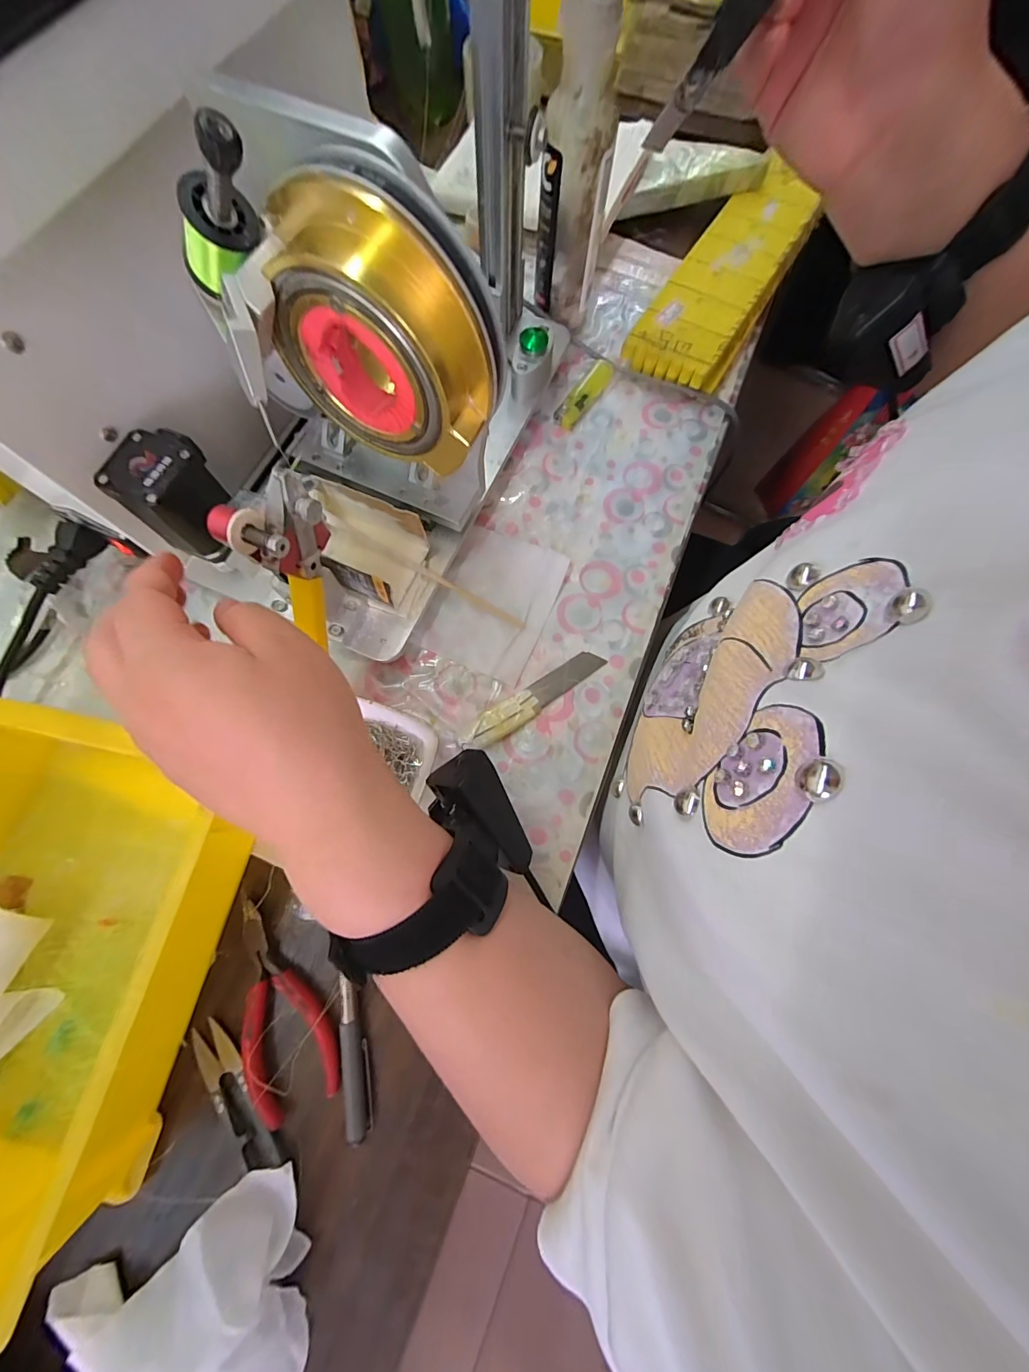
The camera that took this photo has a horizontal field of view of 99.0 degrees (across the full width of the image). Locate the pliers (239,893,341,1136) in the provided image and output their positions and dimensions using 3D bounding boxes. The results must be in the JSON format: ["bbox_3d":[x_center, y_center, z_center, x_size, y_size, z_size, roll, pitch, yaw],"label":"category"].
[{"bbox_3d":[-0.144,0.188,0.264,0.051,0.010,0.116,-25,77,-8],"label":"pliers"}]

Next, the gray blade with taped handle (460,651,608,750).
[{"bbox_3d":[0.015,0.009,0.319,0.118,0.012,0.021,-33,78,-10],"label":"gray blade with taped handle"}]

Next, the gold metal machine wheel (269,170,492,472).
[{"bbox_3d":[-0.063,-0.161,0.208,0.100,0.098,0.028,22,75,4],"label":"gold metal machine wheel"}]

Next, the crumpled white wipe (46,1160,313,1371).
[{"bbox_3d":[-0.164,0.307,0.215,0.127,0.039,0.092,-17,76,-6],"label":"crumpled white wipe"}]

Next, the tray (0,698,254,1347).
[{"bbox_3d":[-0.265,0.143,0.242,0.177,0.072,0.246,9,74,1],"label":"tray"}]

